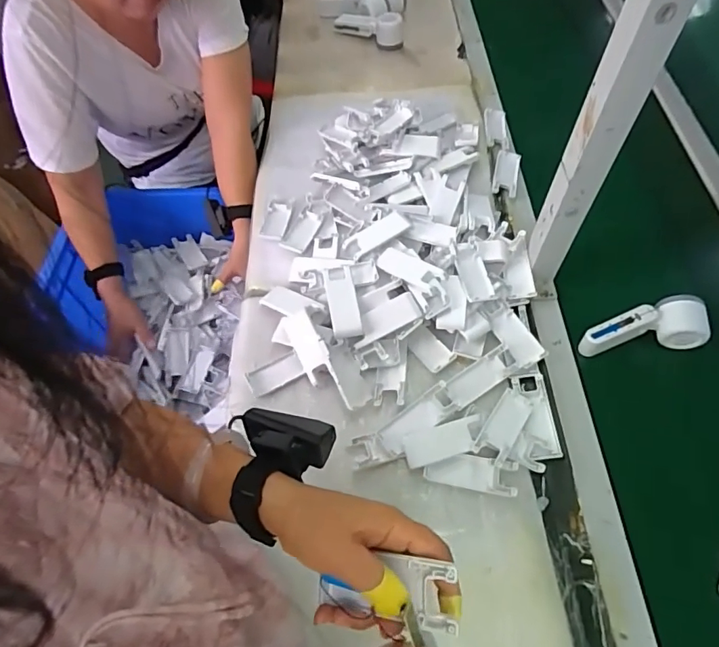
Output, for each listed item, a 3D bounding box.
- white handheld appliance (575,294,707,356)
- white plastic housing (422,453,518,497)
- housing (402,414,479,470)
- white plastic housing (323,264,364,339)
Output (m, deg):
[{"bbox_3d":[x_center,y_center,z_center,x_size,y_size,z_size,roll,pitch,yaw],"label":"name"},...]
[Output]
[{"bbox_3d":[0.370,0.004,0.631,0.155,0.056,0.061,-6,58,-2],"label":"white handheld appliance"},{"bbox_3d":[0.131,0.175,0.568,0.103,0.019,0.040,10,59,8],"label":"white plastic housing"},{"bbox_3d":[0.100,0.142,0.573,0.095,0.014,0.040,-15,59,-7],"label":"housing"},{"bbox_3d":[-0.023,-0.029,0.637,0.039,0.021,0.102,-10,60,-6],"label":"white plastic housing"}]

